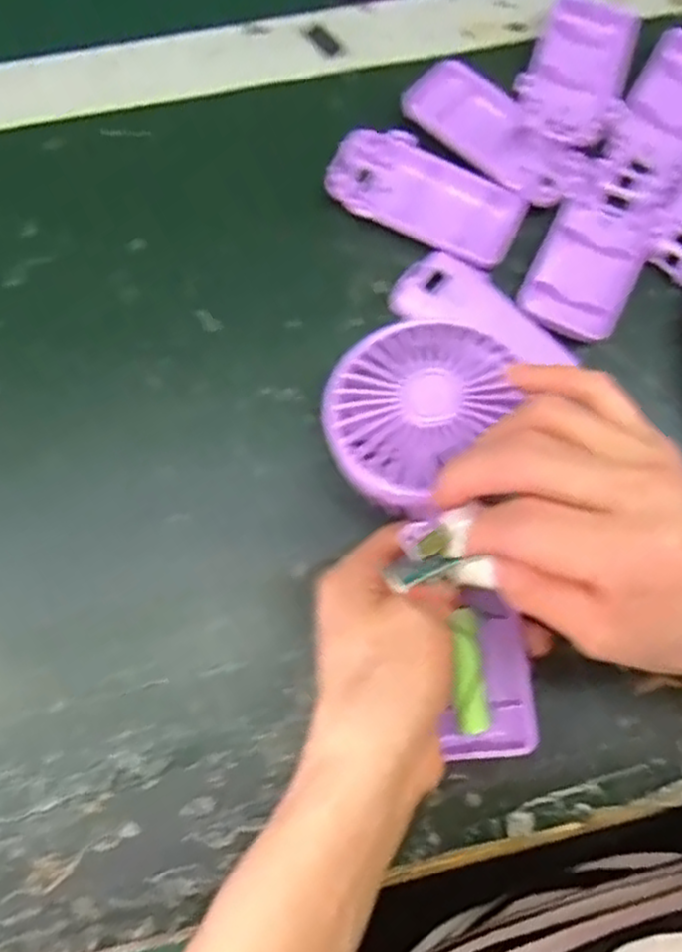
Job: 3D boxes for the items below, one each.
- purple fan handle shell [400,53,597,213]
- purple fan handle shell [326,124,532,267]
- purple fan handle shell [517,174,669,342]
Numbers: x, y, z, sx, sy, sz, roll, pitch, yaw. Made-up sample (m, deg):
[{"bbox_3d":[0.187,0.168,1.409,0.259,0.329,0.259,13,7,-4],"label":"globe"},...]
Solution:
[{"bbox_3d":[0.080,-0.179,0.381,0.102,0.016,0.044,42,81,7],"label":"purple fan handle shell"},{"bbox_3d":[0.043,-0.143,0.370,0.098,0.011,0.049,25,79,4],"label":"purple fan handle shell"},{"bbox_3d":[0.129,-0.113,0.368,0.051,0.013,0.095,28,79,4],"label":"purple fan handle shell"}]

